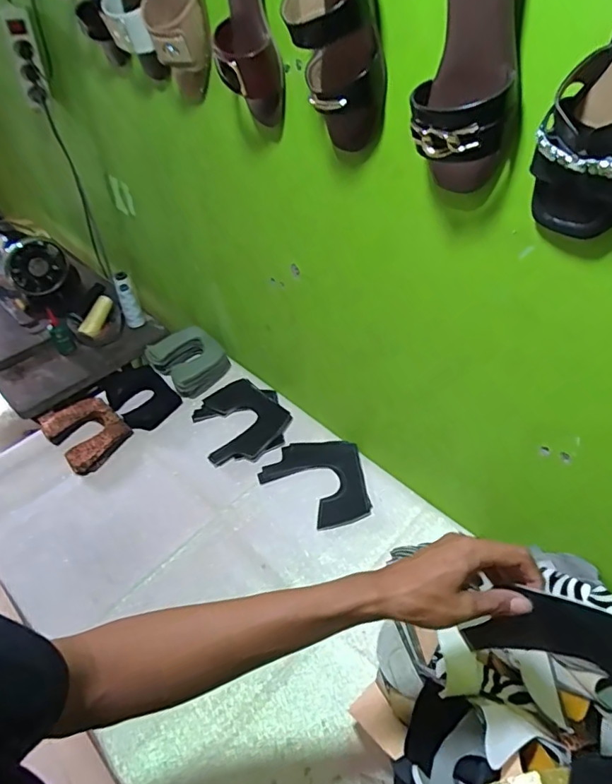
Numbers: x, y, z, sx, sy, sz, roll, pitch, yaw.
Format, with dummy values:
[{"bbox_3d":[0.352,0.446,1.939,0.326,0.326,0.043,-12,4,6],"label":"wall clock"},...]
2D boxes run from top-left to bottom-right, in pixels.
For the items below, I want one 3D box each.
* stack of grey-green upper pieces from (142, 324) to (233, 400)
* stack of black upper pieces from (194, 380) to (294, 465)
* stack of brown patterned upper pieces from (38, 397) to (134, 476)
[{"bbox_3d":[-0.260,-0.071,1.139,0.151,0.033,0.134,43,67,12],"label":"stack of grey-green upper pieces"},{"bbox_3d":[-0.131,0.057,1.052,0.172,0.016,0.200,-20,49,-16],"label":"stack of black upper pieces"},{"bbox_3d":[-0.441,0.081,1.037,0.132,0.039,0.159,-36,55,-28],"label":"stack of brown patterned upper pieces"}]

